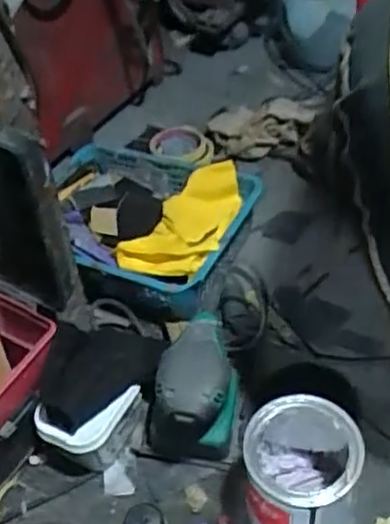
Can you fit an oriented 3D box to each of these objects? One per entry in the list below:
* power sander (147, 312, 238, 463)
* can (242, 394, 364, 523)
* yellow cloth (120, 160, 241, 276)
[{"bbox_3d":[-0.003,0.138,0.703,0.087,0.122,0.112,2,45,8],"label":"power sander"},{"bbox_3d":[0.101,0.204,0.627,0.102,0.132,0.104,-3,45,3],"label":"can"},{"bbox_3d":[-0.003,-0.052,0.876,0.121,0.051,0.213,17,49,22],"label":"yellow cloth"}]

